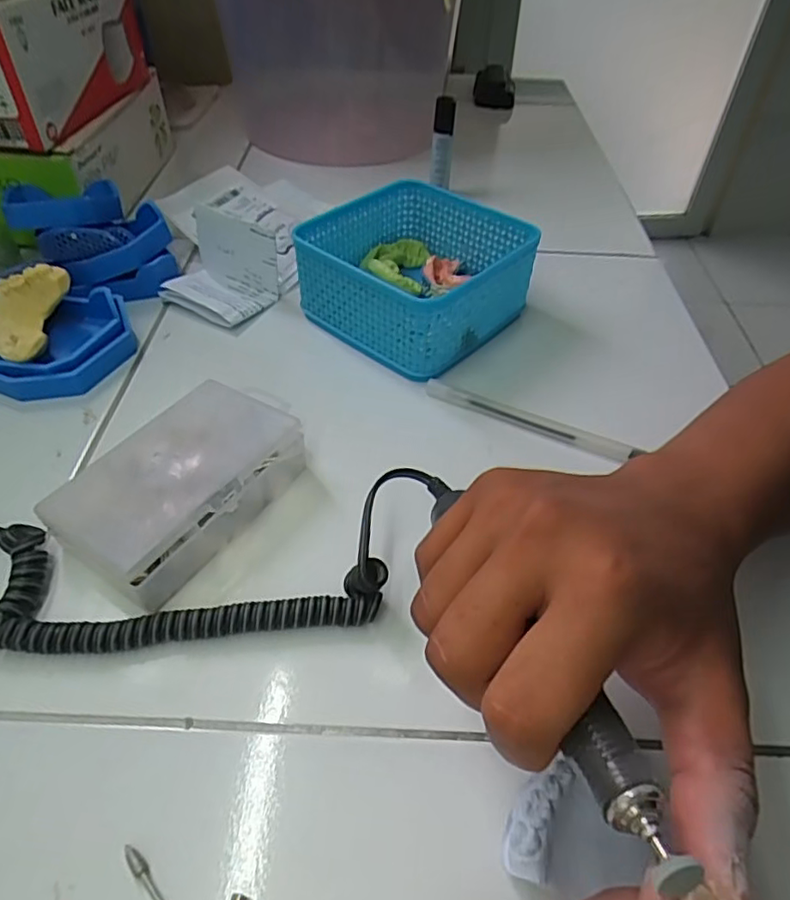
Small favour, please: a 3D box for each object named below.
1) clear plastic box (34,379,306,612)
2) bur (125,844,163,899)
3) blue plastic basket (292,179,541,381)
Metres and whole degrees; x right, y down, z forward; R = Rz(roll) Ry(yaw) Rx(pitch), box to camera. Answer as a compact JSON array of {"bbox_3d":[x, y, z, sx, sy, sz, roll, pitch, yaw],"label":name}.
[{"bbox_3d":[-0.109,0.017,0.307,0.072,0.033,0.116,29,53,23],"label":"clear plastic box"},{"bbox_3d":[-0.080,0.156,0.205,0.045,0.005,0.005,37,56,28],"label":"bur"},{"bbox_3d":[0.015,-0.126,0.426,0.129,0.062,0.130,35,55,27],"label":"blue plastic basket"}]

